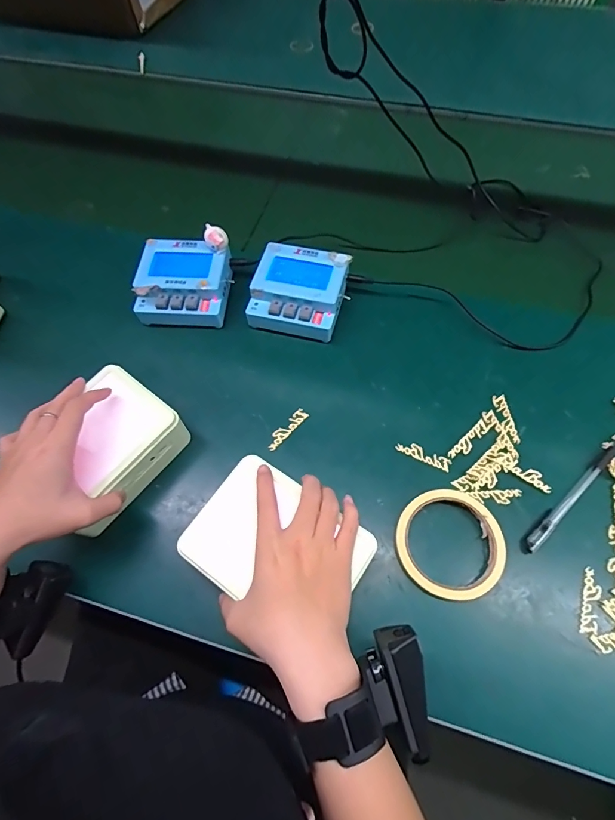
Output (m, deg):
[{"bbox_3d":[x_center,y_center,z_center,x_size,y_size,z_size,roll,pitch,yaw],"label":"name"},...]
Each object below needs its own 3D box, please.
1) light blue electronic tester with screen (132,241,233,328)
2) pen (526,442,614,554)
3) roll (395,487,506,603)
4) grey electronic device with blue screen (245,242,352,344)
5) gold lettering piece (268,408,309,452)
[{"bbox_3d":[-0.149,-0.154,0.497,0.103,0.048,0.107,4,77,4],"label":"light blue electronic tester with screen"},{"bbox_3d":[0.259,0.076,0.396,0.157,0.007,0.011,-39,68,-17],"label":"pen"},{"bbox_3d":[0.127,0.119,0.372,0.092,0.015,0.092,-1,63,2],"label":"roll"},{"bbox_3d":[-0.010,-0.137,0.490,0.100,0.050,0.096,13,64,9],"label":"grey electronic device with blue screen"},{"bbox_3d":[-0.022,0.021,0.439,0.013,0.004,0.055,39,70,19],"label":"gold lettering piece"}]

